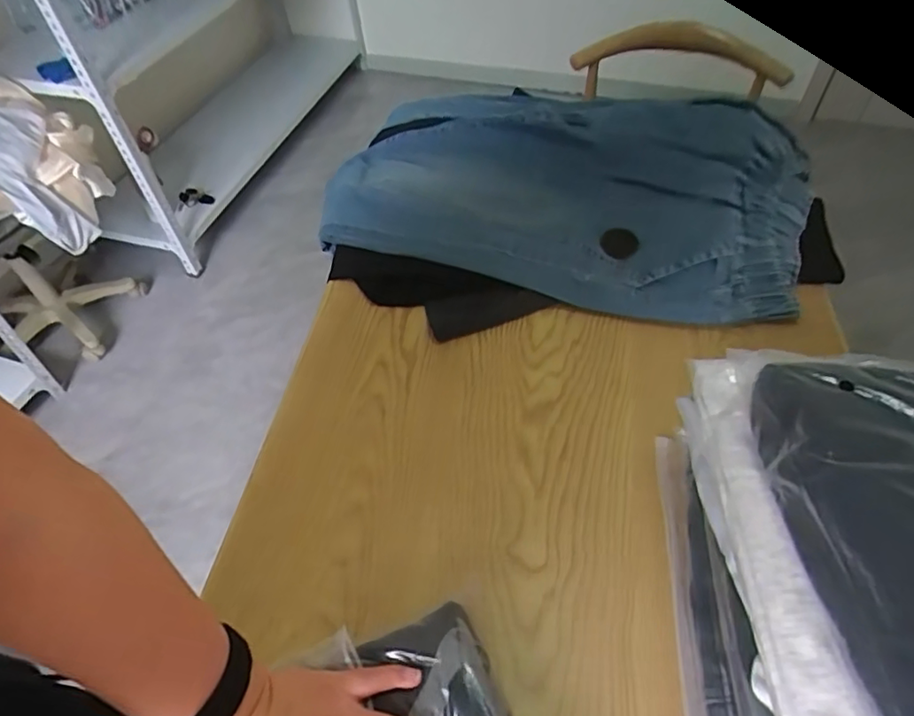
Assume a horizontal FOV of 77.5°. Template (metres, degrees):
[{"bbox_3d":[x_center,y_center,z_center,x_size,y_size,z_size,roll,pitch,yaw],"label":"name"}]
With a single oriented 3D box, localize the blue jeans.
[{"bbox_3d":[0.149,-0.248,0.782,0.633,0.071,0.421,13,52,13],"label":"blue jeans"}]

